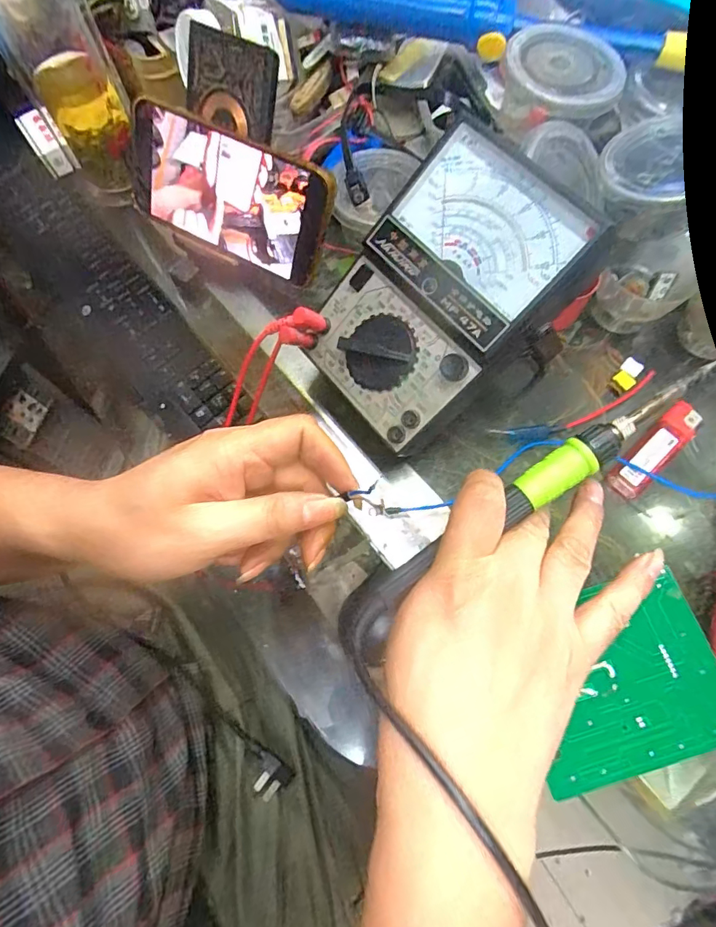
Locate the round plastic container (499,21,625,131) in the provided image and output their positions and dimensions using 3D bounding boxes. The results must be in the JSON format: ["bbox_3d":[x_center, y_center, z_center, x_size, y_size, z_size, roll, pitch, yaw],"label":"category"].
[{"bbox_3d":[0.134,-0.250,0.325,0.070,0.043,0.069,-10,82,-2],"label":"round plastic container"}]

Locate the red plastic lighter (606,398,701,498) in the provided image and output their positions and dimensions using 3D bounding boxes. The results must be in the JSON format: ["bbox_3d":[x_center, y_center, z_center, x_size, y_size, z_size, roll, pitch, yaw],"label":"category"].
[{"bbox_3d":[0.199,-0.009,0.323,0.080,0.011,0.022,-41,74,-13],"label":"red plastic lighter"}]

